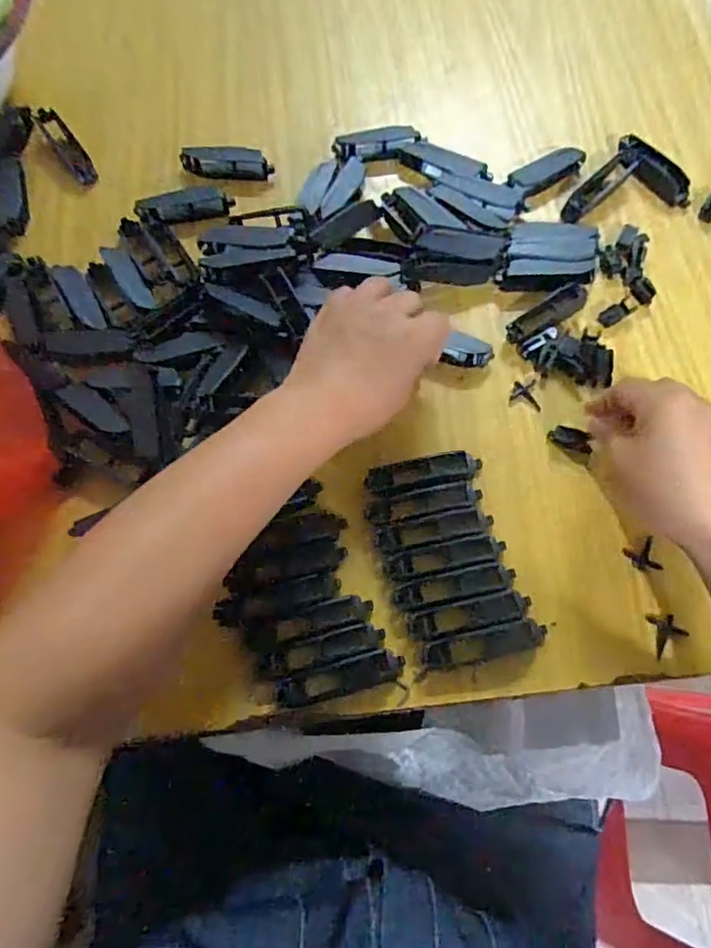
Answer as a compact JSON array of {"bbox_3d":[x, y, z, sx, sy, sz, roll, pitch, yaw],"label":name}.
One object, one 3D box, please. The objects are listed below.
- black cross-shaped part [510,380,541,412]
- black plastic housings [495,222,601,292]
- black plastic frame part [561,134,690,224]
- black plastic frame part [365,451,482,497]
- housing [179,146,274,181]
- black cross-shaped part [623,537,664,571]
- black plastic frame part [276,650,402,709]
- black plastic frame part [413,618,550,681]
[{"bbox_3d":[0.117,-0.054,0.410,0.019,0.004,0.023,-3,69,-1],"label":"black cross-shaped part"},{"bbox_3d":[0.145,-0.163,0.443,0.072,0.014,0.053,5,69,2],"label":"black plastic housings"},{"bbox_3d":[0.217,-0.219,0.463,0.072,0.015,0.091,38,74,13],"label":"black plastic frame part"},{"bbox_3d":[0.045,0.000,0.387,0.075,0.011,0.021,-12,69,-5],"label":"black plastic frame part"},{"bbox_3d":[-0.104,-0.250,0.475,0.073,0.011,0.021,6,69,2],"label":"housing"},{"bbox_3d":[0.179,0.052,0.370,0.020,0.004,0.021,-14,70,-5],"label":"black cross-shaped part"},{"bbox_3d":[-0.009,0.119,0.343,0.074,0.008,0.017,-14,70,-5],"label":"black plastic frame part"},{"bbox_3d":[0.074,0.102,0.351,0.079,0.005,0.019,-13,70,-5],"label":"black plastic frame part"}]

